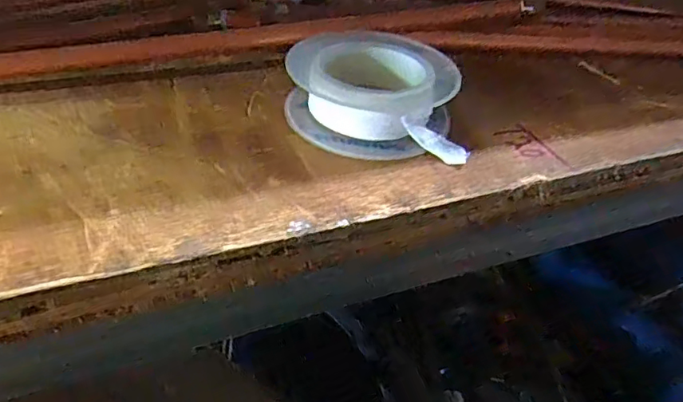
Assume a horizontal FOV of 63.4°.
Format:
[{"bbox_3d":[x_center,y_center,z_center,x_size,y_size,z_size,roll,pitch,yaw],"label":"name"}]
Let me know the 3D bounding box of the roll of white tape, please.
[{"bbox_3d":[0.012,-0.041,0.200,0.061,0.023,0.054,6,39,-2],"label":"roll of white tape"}]

